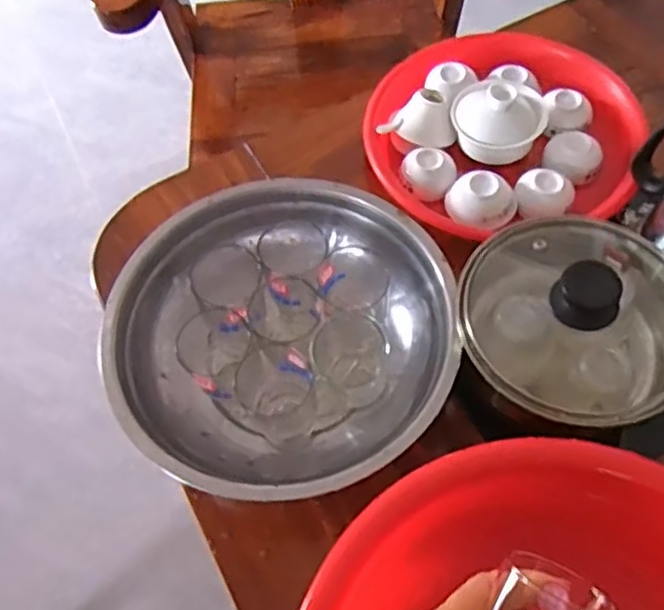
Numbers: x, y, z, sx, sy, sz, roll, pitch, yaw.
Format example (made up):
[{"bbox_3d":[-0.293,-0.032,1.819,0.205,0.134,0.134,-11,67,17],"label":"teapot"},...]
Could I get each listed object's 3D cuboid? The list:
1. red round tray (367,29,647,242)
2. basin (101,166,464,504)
[{"bbox_3d":[0.157,-0.165,0.637,0.248,0.057,0.236,-2,61,3],"label":"red round tray"},{"bbox_3d":[-0.037,0.025,0.531,0.259,0.088,0.249,-2,61,3],"label":"basin"}]

